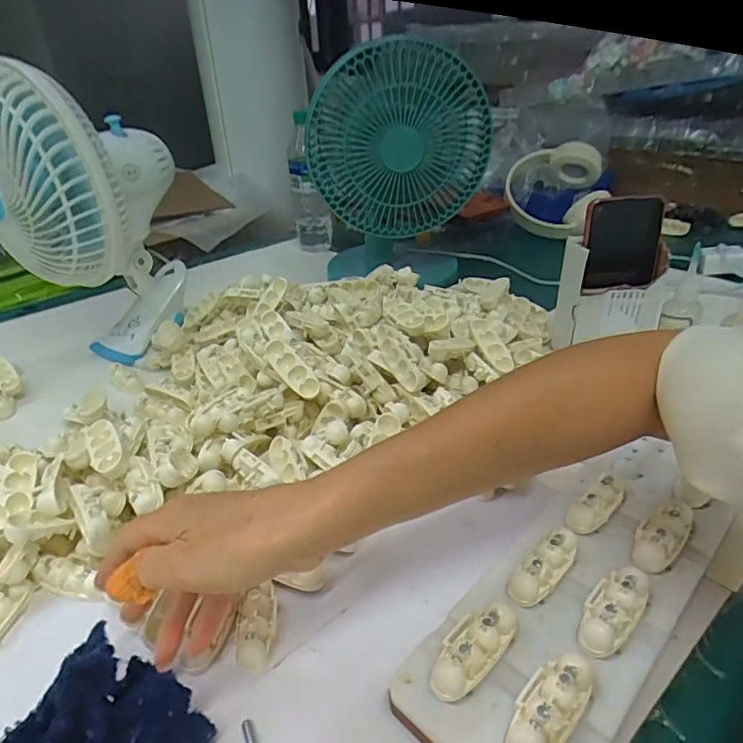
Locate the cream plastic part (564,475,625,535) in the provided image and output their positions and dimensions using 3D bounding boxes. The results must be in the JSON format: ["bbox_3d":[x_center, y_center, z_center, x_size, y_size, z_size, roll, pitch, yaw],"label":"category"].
[{"bbox_3d":[0.161,0.093,0.379,0.062,0.016,0.020,-26,38,-32],"label":"cream plastic part"}]

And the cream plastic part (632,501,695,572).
[{"bbox_3d":[0.190,0.107,0.353,0.026,0.017,0.062,25,41,38],"label":"cream plastic part"}]

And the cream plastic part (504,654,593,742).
[{"bbox_3d":[0.088,0.167,0.267,0.026,0.015,0.059,23,41,36],"label":"cream plastic part"}]

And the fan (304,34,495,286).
[{"bbox_3d":[0.037,-0.262,0.718,0.217,0.289,0.150,2,32,8],"label":"fan"}]

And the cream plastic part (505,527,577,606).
[{"bbox_3d":[0.108,0.123,0.339,0.021,0.016,0.059,26,42,38],"label":"cream plastic part"}]

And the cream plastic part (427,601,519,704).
[{"bbox_3d":[0.055,0.152,0.297,0.026,0.015,0.061,22,40,35],"label":"cream plastic part"}]

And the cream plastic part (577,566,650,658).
[{"bbox_3d":[0.139,0.137,0.312,0.026,0.015,0.059,24,41,37],"label":"cream plastic part"}]

